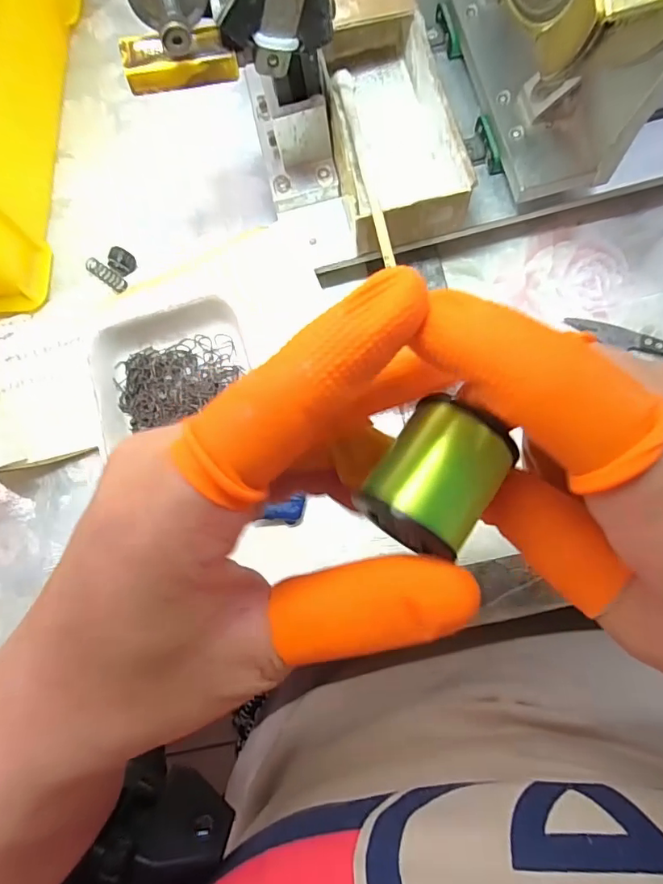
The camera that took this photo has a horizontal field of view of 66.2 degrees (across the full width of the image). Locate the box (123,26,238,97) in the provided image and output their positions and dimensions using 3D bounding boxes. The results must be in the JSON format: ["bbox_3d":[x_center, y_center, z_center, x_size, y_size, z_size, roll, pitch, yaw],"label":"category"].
[{"bbox_3d":[-0.052,-0.131,0.174,0.036,0.011,0.014,-10,78,4],"label":"box"}]

